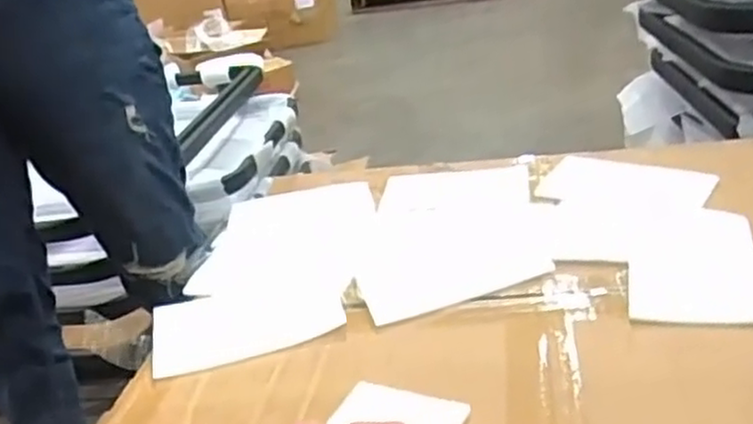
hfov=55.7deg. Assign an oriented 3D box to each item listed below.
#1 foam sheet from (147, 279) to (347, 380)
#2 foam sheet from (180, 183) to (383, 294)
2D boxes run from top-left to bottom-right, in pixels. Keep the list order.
[{"bbox_3d":[-0.099,0.084,0.555,0.144,0.007,0.080,-12,34,-10],"label":"foam sheet"},{"bbox_3d":[-0.080,0.019,0.675,0.148,0.005,0.194,-4,26,7],"label":"foam sheet"}]

